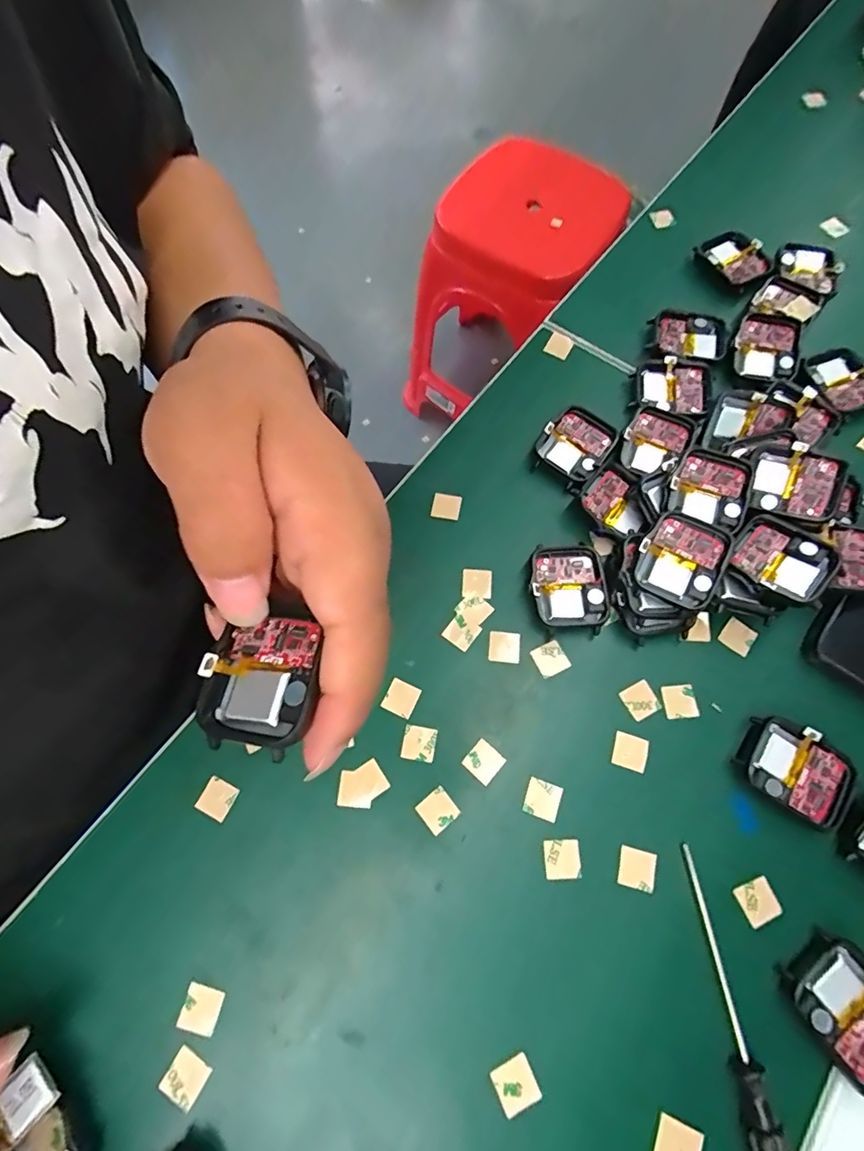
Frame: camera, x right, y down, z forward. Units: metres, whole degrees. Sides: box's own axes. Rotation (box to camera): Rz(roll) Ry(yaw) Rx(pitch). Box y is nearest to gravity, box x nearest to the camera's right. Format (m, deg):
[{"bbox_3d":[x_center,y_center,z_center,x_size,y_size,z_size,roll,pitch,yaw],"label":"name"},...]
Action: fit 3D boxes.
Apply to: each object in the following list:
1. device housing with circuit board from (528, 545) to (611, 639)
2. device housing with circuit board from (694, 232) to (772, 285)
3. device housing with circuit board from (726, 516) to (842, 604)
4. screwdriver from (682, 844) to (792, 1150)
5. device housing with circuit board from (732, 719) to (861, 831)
[{"bbox_3d":[0.070,0.007,0.260,0.037,0.012,0.045,-5,69,0],"label":"device housing with circuit board"},{"bbox_3d":[0.200,-0.210,0.336,0.033,0.015,0.041,-21,70,-6],"label":"device housing with circuit board"},{"bbox_3d":[0.167,-0.008,0.241,0.041,0.009,0.035,37,76,27],"label":"device housing with circuit board"},{"bbox_3d":[0.120,0.180,0.195,0.013,0.011,0.130,-5,69,0],"label":"screwdriver"},{"bbox_3d":[0.165,0.088,0.228,0.046,0.009,0.035,32,73,13],"label":"device housing with circuit board"}]

